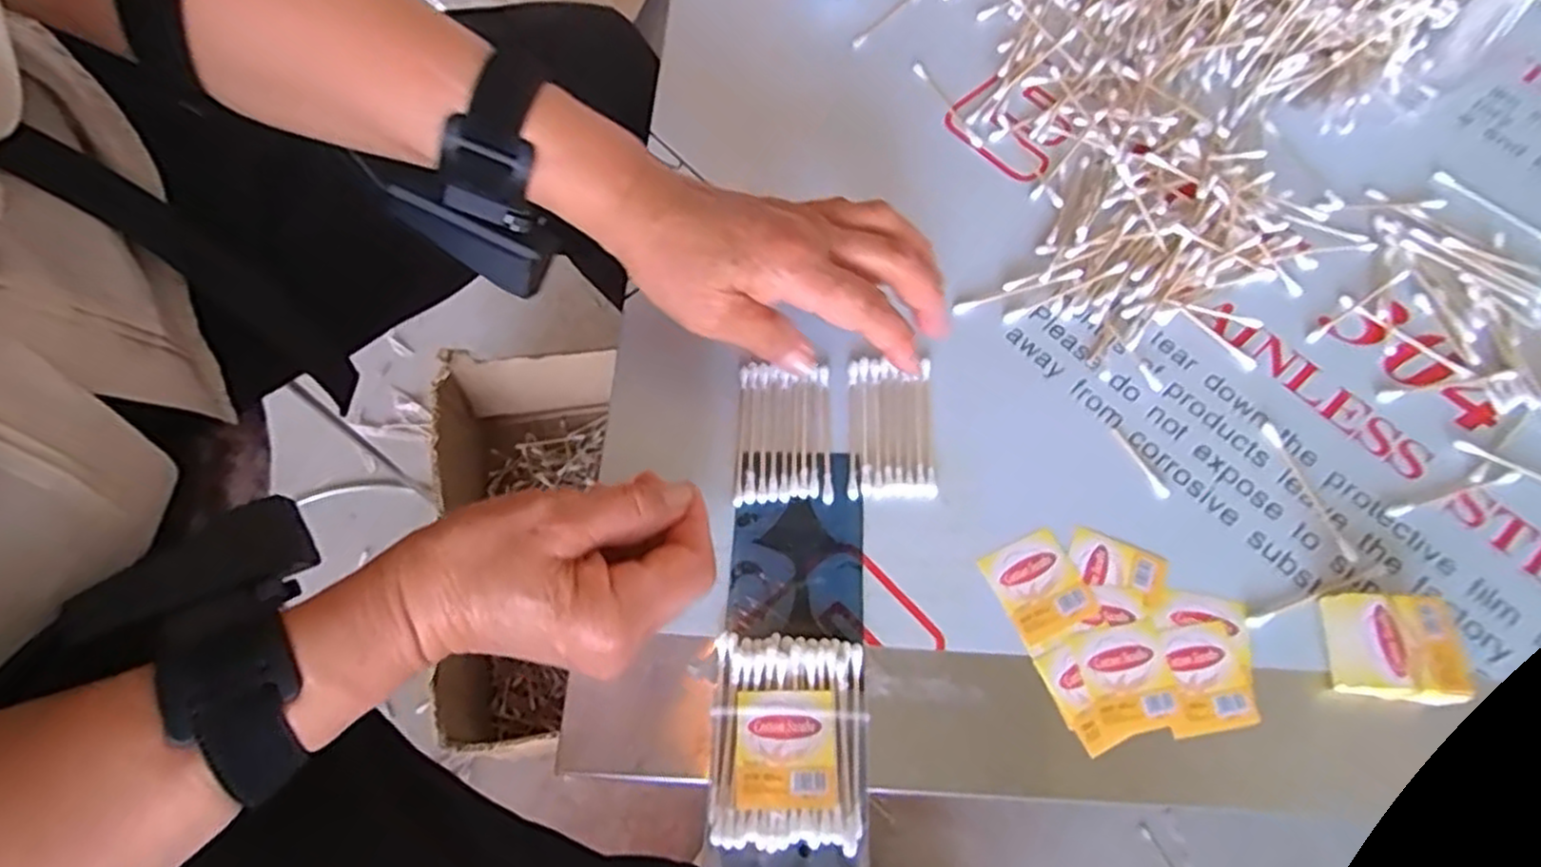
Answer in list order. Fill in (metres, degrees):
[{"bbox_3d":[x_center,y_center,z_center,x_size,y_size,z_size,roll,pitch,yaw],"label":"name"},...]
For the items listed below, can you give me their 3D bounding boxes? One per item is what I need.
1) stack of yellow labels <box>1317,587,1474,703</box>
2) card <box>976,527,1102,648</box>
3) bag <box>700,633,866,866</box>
[{"bbox_3d":[0.267,0.092,0.324,0.045,0.021,0.042,7,66,1],"label":"stack of yellow labels"},{"bbox_3d":[0.121,0.068,0.339,0.038,0.004,0.042,-24,69,-12],"label":"card"},{"bbox_3d":[0.006,0.144,0.299,0.062,0.011,0.121,2,66,-1],"label":"bag"}]

